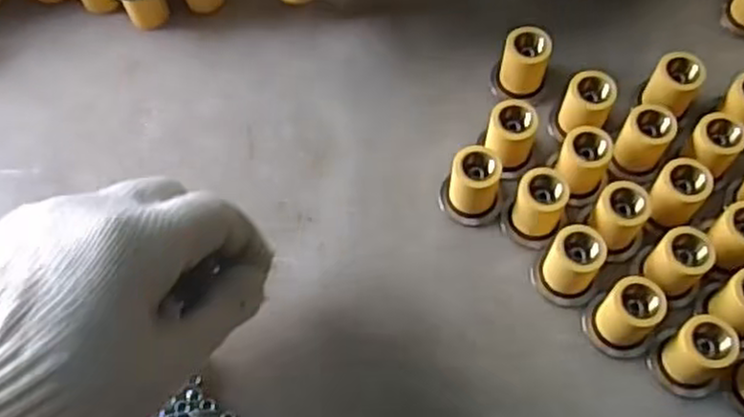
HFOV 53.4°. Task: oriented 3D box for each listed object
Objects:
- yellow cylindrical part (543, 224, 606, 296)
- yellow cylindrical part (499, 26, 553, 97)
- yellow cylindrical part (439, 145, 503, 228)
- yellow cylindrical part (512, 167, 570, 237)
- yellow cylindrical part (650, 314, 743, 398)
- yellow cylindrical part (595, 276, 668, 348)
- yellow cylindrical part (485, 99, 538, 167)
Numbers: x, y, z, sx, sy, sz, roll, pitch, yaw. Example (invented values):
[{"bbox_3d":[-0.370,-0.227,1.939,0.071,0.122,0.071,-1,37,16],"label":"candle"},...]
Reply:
[{"bbox_3d":[0.088,0.025,0.327,0.021,0.033,0.025,32,70,16],"label":"yellow cylindrical part"},{"bbox_3d":[0.077,-0.073,0.375,0.022,0.035,0.020,-1,65,2],"label":"yellow cylindrical part"},{"bbox_3d":[0.047,-0.010,0.345,0.028,0.035,0.023,9,66,7],"label":"yellow cylindrical part"},{"bbox_3d":[0.076,-0.001,0.340,0.021,0.034,0.023,-1,65,2],"label":"yellow cylindrical part"},{"bbox_3d":[0.134,0.062,0.306,0.024,0.034,0.026,-1,65,2],"label":"yellow cylindrical part"},{"bbox_3d":[0.109,0.045,0.315,0.021,0.034,0.022,-1,65,2],"label":"yellow cylindrical part"},{"bbox_3d":[0.066,-0.033,0.355,0.022,0.036,0.023,-1,65,2],"label":"yellow cylindrical part"}]

